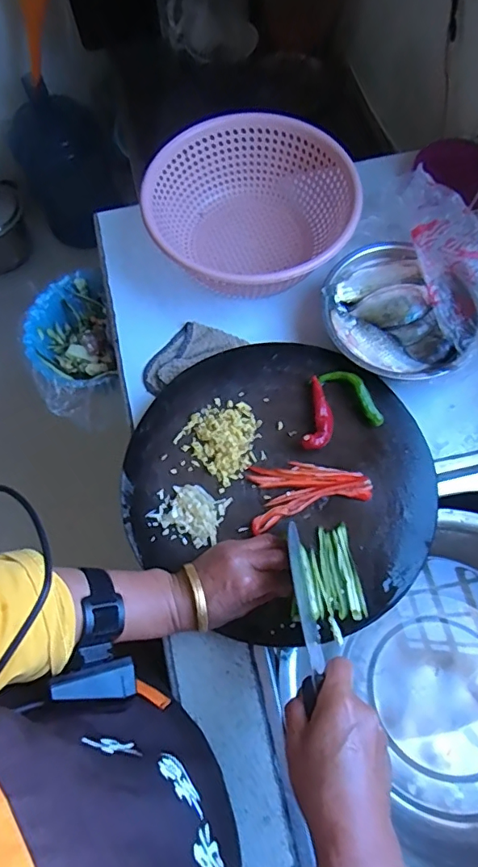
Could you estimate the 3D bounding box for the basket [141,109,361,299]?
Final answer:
[{"bbox_3d":[0.017,-0.282,0.654,0.245,0.093,0.256,0,70,1],"label":"basket"}]

